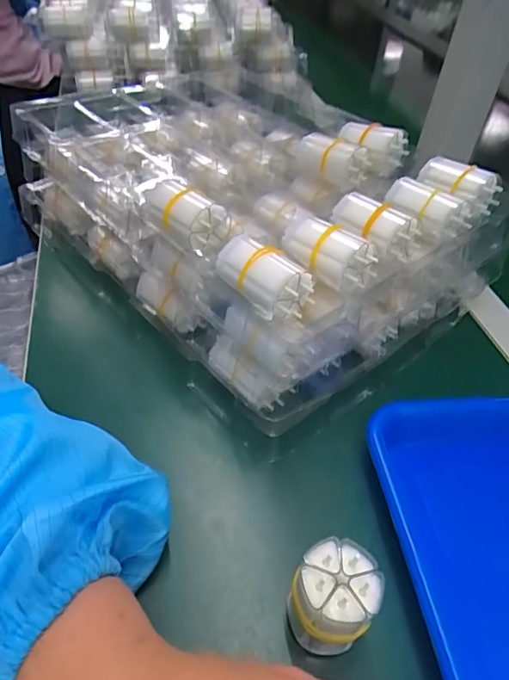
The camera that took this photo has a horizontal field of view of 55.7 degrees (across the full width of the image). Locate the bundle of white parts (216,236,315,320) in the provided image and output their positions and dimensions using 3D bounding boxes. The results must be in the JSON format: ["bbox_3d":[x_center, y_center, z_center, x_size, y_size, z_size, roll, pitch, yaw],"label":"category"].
[{"bbox_3d":[0.004,-0.039,0.311,0.064,0.037,0.034,37,53,27],"label":"bundle of white parts"}]

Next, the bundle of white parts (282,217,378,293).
[{"bbox_3d":[0.048,-0.061,0.324,0.064,0.027,0.030,23,47,16],"label":"bundle of white parts"}]

